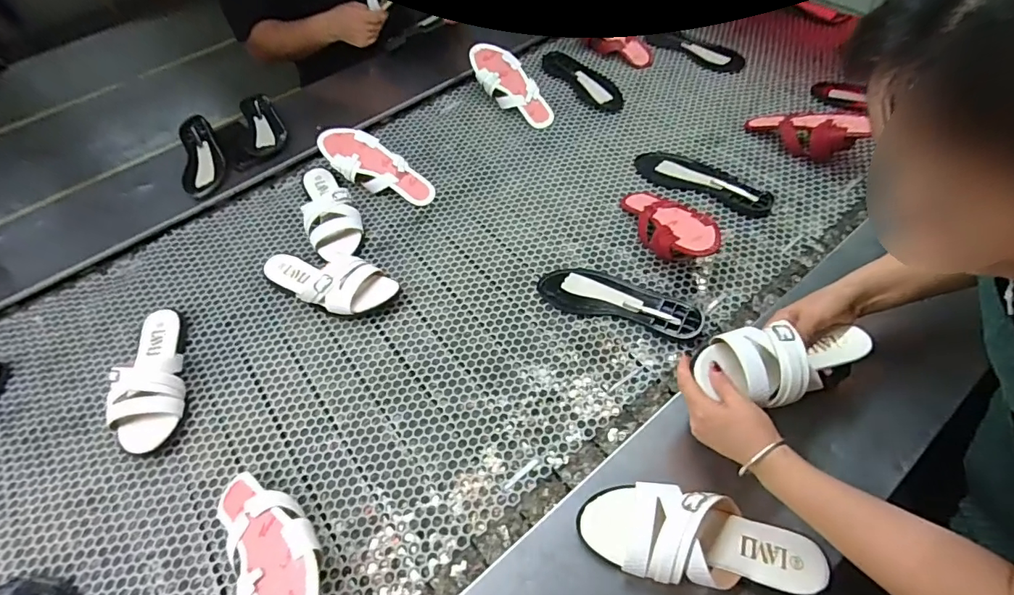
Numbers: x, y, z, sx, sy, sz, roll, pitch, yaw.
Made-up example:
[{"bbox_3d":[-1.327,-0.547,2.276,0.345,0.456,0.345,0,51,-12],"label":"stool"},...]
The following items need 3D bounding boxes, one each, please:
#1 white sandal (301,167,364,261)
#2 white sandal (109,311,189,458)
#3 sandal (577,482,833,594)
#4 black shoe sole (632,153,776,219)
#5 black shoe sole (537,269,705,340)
[{"bbox_3d":[-0.335,-0.170,0.896,0.091,0.059,0.229,-22,56,-10],"label":"white sandal"},{"bbox_3d":[-0.528,0.115,0.704,0.090,0.051,0.234,-17,55,-7],"label":"white sandal"},{"bbox_3d":[0.206,0.257,0.509,0.243,0.068,0.091,6,57,8],"label":"sandal"},{"bbox_3d":[0.370,-0.225,0.901,0.258,0.012,0.087,28,62,22],"label":"black shoe sole"},{"bbox_3d":[0.175,0.001,0.752,0.253,0.023,0.078,16,58,16],"label":"black shoe sole"}]

